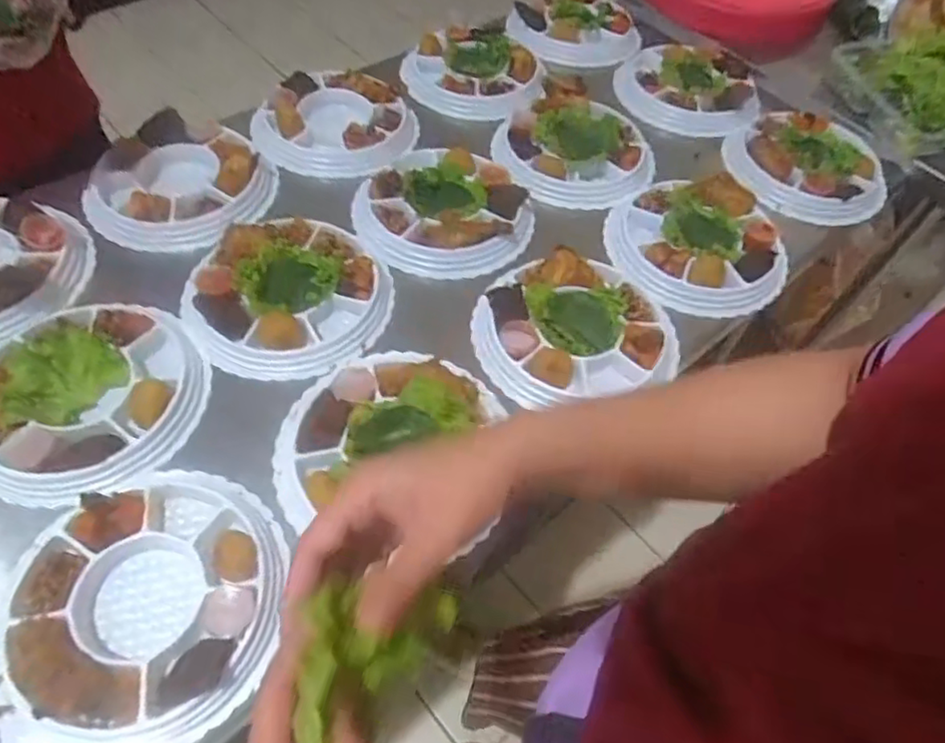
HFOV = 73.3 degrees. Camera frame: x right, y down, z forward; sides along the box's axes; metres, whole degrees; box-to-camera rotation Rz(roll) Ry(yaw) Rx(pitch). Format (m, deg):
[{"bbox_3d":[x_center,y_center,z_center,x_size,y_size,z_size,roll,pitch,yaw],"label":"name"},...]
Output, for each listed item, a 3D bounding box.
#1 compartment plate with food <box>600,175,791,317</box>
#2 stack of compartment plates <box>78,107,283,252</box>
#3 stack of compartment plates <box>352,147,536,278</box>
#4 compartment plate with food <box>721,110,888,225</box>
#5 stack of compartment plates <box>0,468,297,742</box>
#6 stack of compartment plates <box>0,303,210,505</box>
[{"bbox_3d":[0.284,-0.163,0.803,0.217,0.067,0.200,3,56,-4],"label":"compartment plate with food"},{"bbox_3d":[-0.370,-0.232,0.812,0.229,0.061,0.200,-7,58,-10],"label":"stack of compartment plates"},{"bbox_3d":[-0.035,-0.210,0.811,0.226,0.047,0.211,4,56,-3],"label":"stack of compartment plates"},{"bbox_3d":[0.473,-0.303,0.921,0.232,0.043,0.198,0,57,-5],"label":"compartment plate with food"},{"bbox_3d":[-0.272,0.183,0.530,0.217,0.039,0.216,1,57,-5],"label":"stack of compartment plates"},{"bbox_3d":[-0.373,0.016,0.620,0.207,0.043,0.228,11,56,2],"label":"stack of compartment plates"}]

